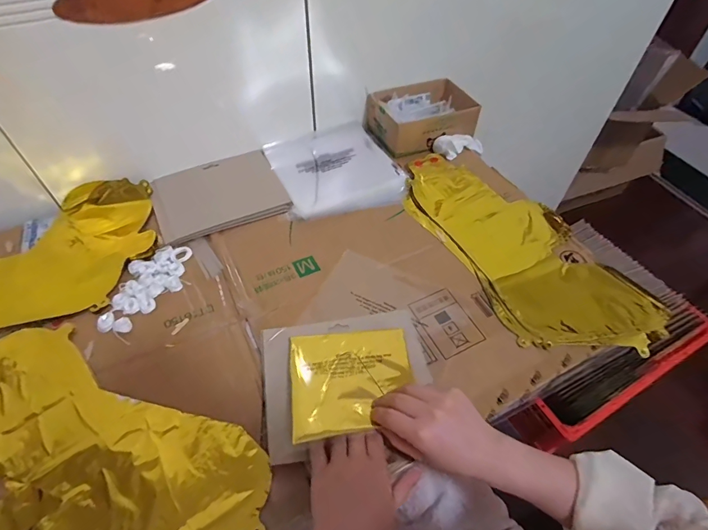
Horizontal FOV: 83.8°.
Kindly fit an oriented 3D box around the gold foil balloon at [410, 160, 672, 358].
[{"bbox_3d":[0.245,-0.040,0.608,0.216,0.011,0.420,-24,57,-20],"label":"gold foil balloon"}]

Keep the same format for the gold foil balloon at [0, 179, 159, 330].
[{"bbox_3d":[-0.498,-0.009,0.561,0.397,0.025,0.244,-12,53,-11],"label":"gold foil balloon"}]

